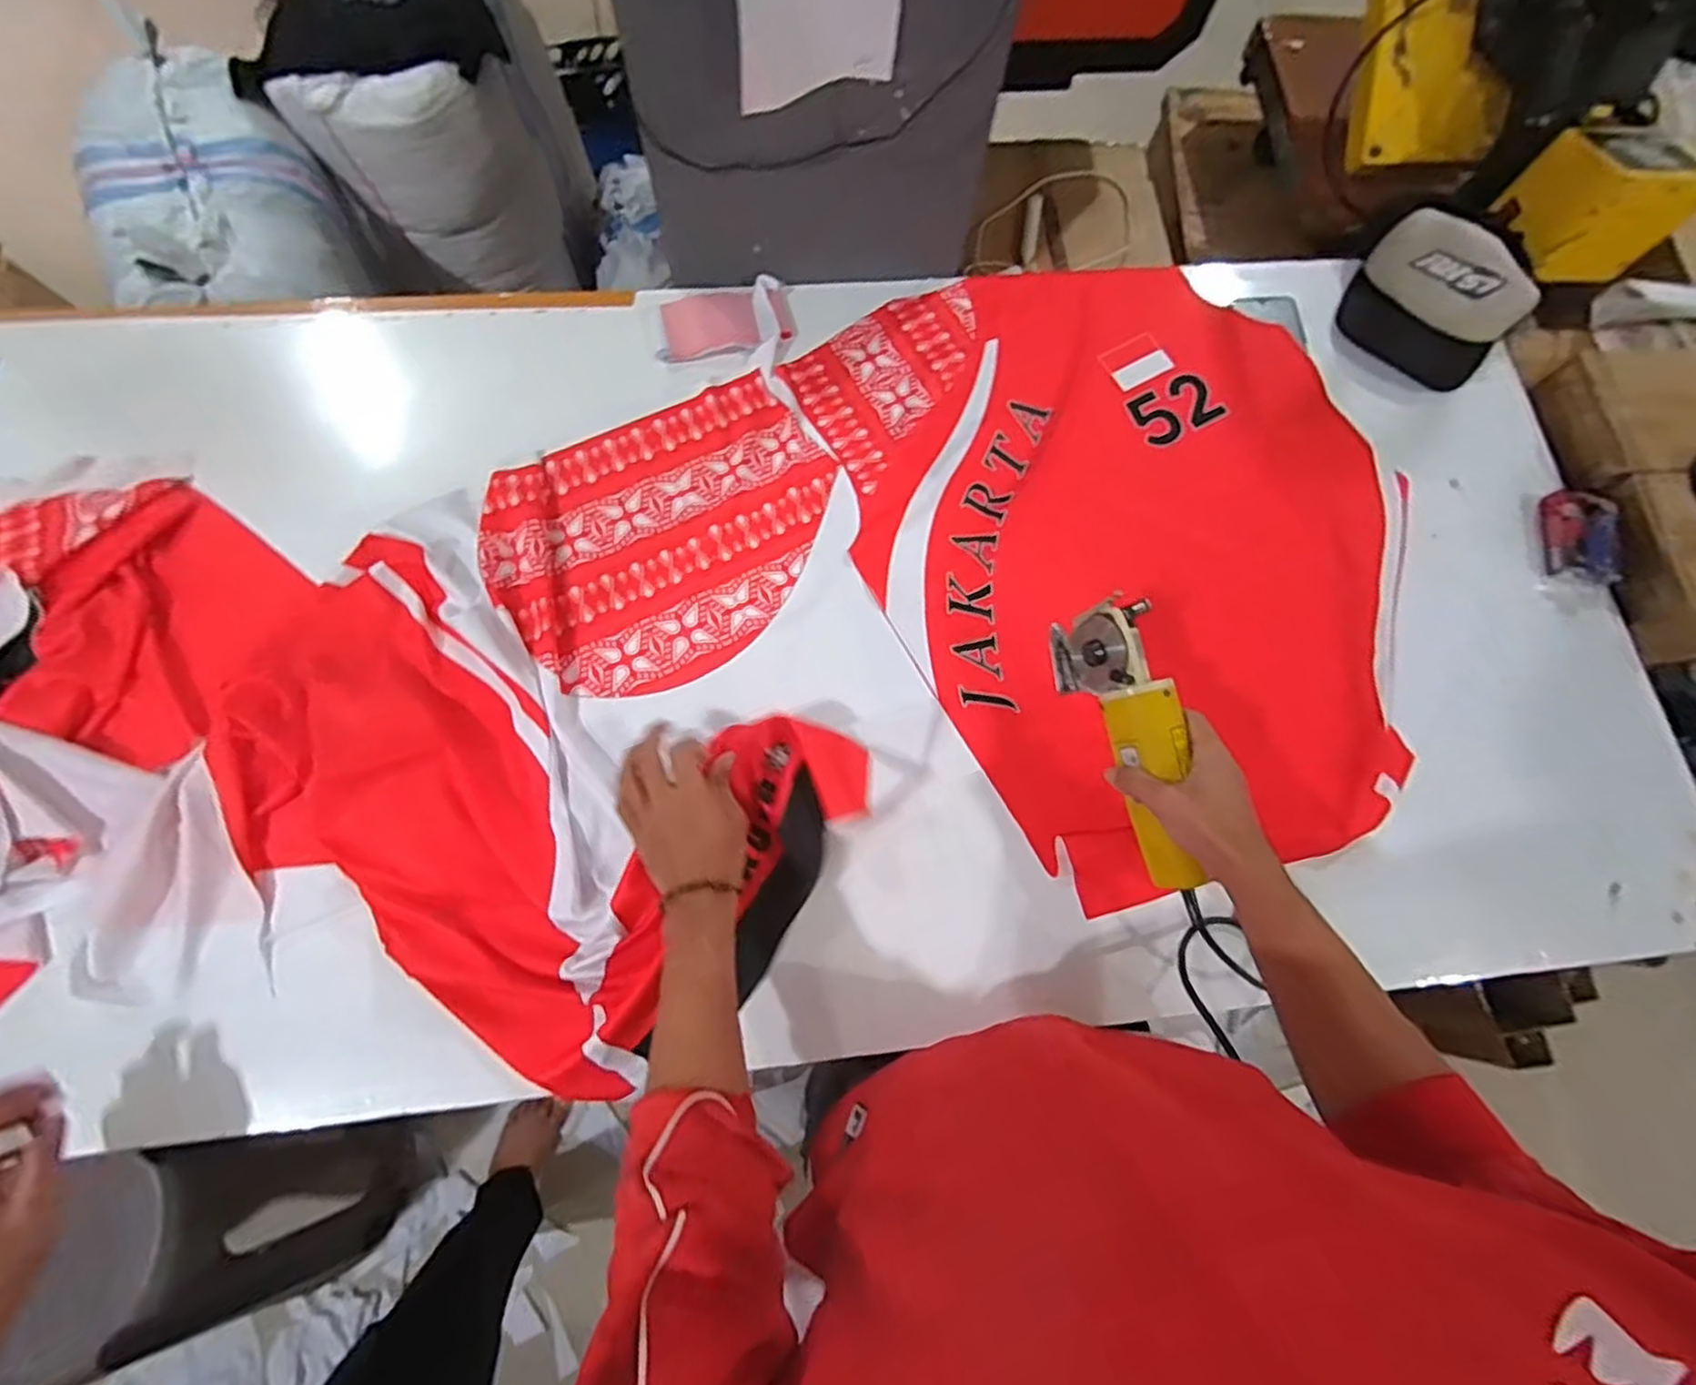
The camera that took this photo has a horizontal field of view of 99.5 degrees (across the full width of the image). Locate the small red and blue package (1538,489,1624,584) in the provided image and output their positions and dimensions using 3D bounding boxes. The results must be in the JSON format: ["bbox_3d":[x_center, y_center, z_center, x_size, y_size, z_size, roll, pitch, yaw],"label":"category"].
[{"bbox_3d":[0.752,-0.162,0.740,0.057,0.034,0.102,4,79,-1],"label":"small red and blue package"}]

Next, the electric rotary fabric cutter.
[{"bbox_3d":[0.246,0.043,0.606,0.068,0.076,0.240,-15,83,-4],"label":"electric rotary fabric cutter"}]

